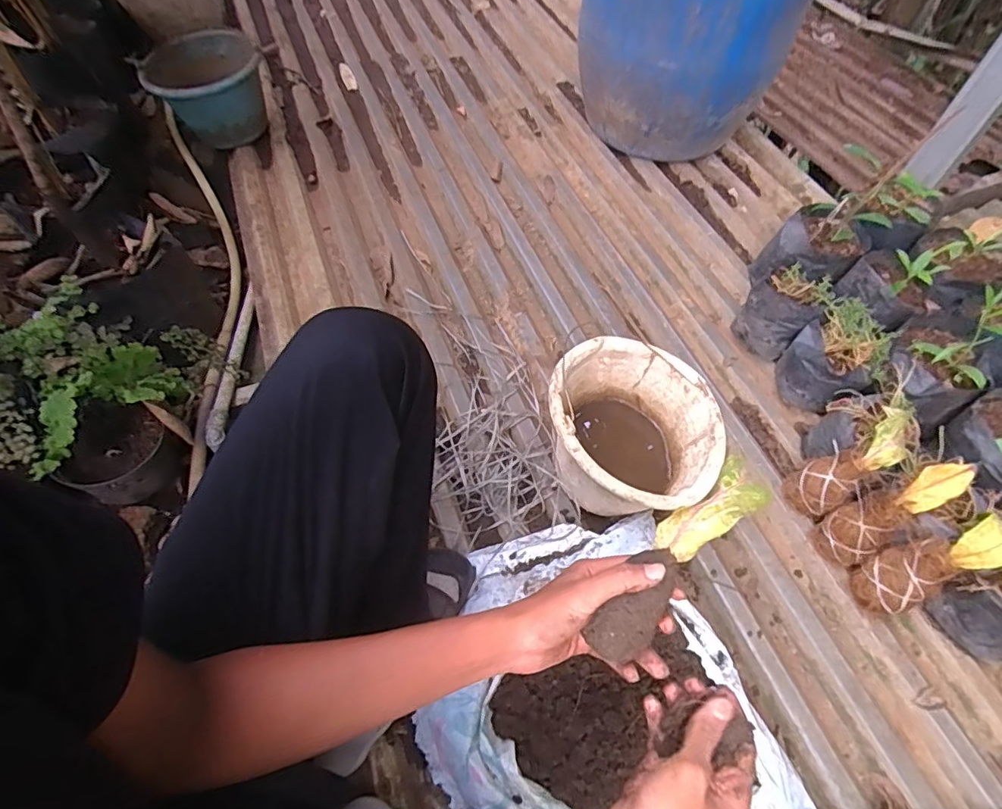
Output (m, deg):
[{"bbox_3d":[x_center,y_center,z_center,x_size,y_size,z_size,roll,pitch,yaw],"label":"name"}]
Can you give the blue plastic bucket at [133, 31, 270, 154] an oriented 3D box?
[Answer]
[{"bbox_3d":[-0.669,-0.722,1.240,0.236,0.172,0.240,0,60,0],"label":"blue plastic bucket"}]

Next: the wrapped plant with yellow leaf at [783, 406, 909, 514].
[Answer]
[{"bbox_3d":[0.510,0.088,0.788,0.070,0.198,0.073,8,43,-51],"label":"wrapped plant with yellow leaf"}]

